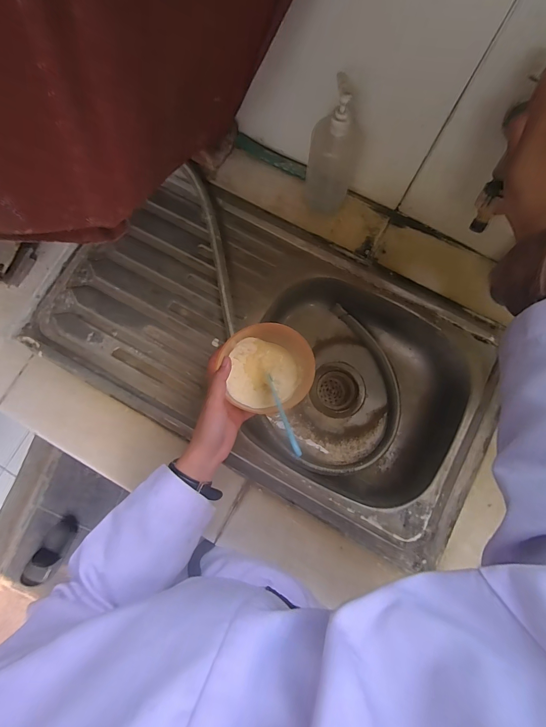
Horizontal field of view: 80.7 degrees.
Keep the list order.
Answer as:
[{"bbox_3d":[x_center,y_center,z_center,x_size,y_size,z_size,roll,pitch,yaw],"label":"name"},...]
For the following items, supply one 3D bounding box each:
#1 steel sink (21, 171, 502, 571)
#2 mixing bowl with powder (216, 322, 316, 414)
[{"bbox_3d":[-0.005,-0.028,0.584,0.707,0.141,0.404,29,82,5],"label":"steel sink"},{"bbox_3d":[-0.004,0.008,0.427,0.111,0.074,0.108,0,80,0],"label":"mixing bowl with powder"}]

